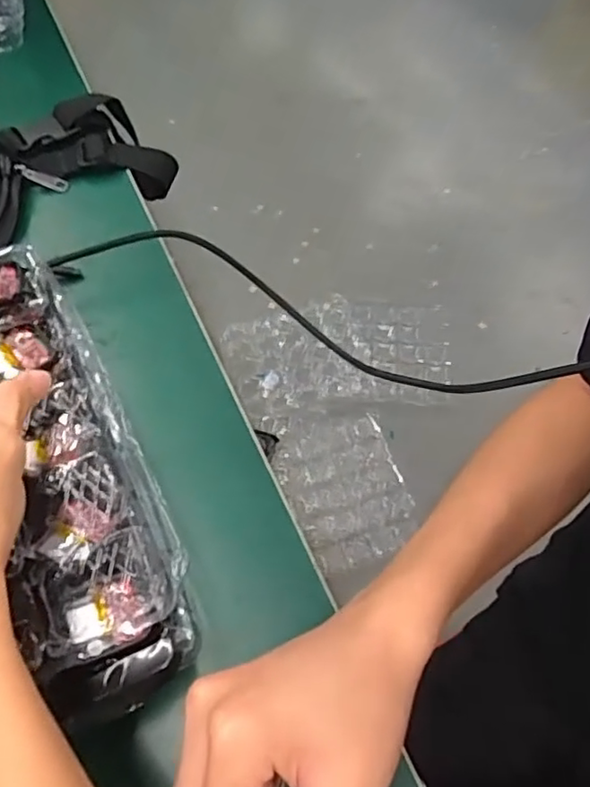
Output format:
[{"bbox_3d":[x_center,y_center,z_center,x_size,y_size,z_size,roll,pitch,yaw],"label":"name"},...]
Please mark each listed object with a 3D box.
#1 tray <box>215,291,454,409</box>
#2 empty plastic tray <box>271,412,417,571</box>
[{"bbox_3d":[0.092,-0.085,1.265,0.462,0.039,0.250,-3,60,-2],"label":"tray"},{"bbox_3d":[0.086,0.161,1.135,0.205,0.020,0.295,-18,61,-11],"label":"empty plastic tray"}]

